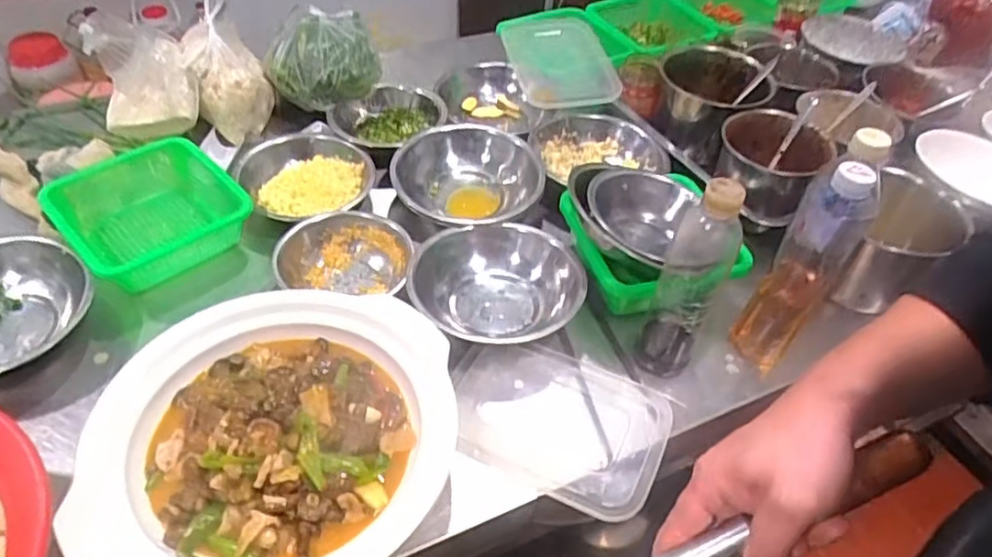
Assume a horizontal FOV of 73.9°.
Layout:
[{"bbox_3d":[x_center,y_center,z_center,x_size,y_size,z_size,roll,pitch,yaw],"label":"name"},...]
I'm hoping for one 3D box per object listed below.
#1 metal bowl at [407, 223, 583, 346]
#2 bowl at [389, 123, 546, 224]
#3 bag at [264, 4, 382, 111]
[{"bbox_3d":[0.001,0.005,0.699,0.174,0.056,0.170,2,47,-2],"label":"metal bowl"},{"bbox_3d":[-0.037,-0.126,0.826,0.176,0.065,0.180,2,47,-2],"label":"bowl"},{"bbox_3d":[-0.232,-0.293,0.897,0.150,0.109,0.115,-13,50,-16],"label":"bag"}]

